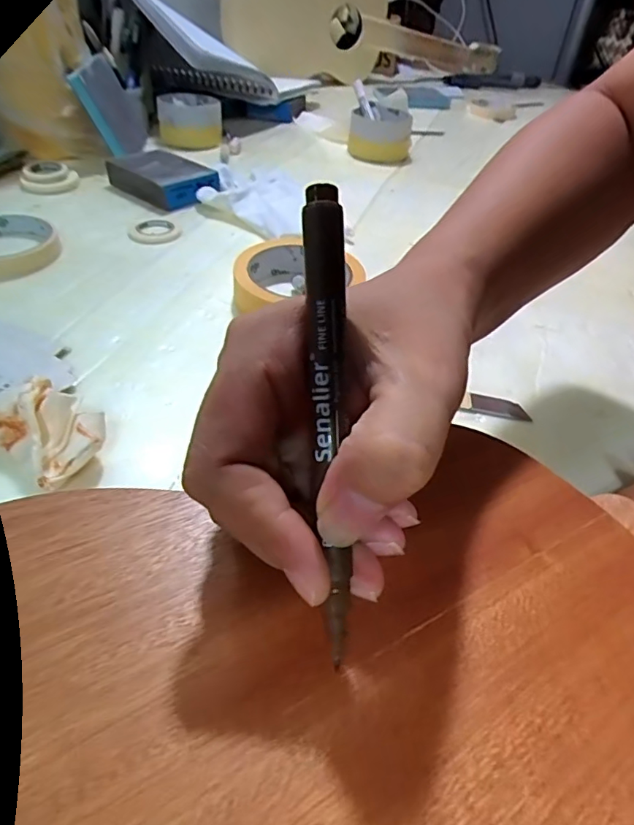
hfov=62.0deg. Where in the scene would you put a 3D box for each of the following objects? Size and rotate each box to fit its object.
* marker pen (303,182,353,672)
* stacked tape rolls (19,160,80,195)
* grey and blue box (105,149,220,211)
[{"bbox_3d":[0.003,0.001,0.135,0.010,0.012,0.116,-1,85,-7],"label":"marker pen"},{"bbox_3d":[-0.281,-0.249,0.552,0.054,0.018,0.054,-18,48,-24],"label":"stacked tape rolls"},{"bbox_3d":[-0.161,-0.248,0.555,0.107,0.029,0.066,33,49,26],"label":"grey and blue box"}]

